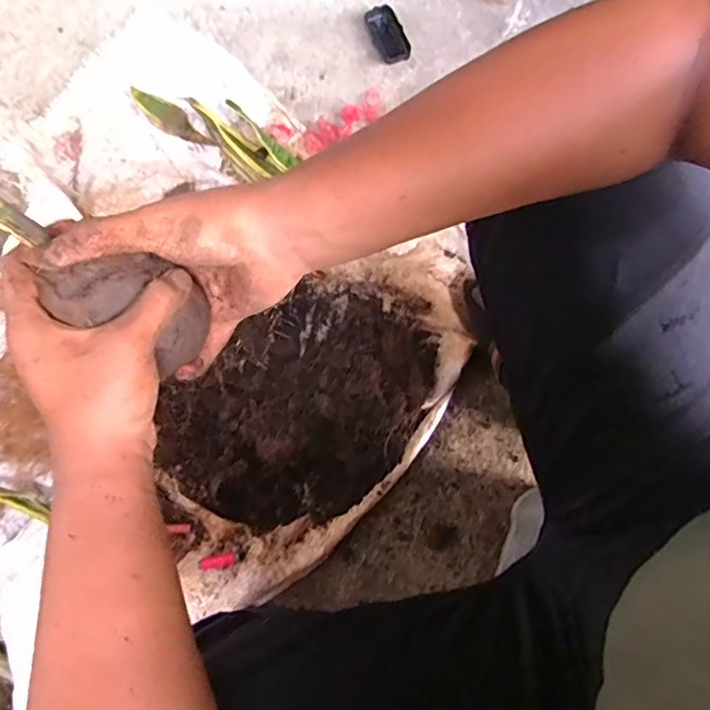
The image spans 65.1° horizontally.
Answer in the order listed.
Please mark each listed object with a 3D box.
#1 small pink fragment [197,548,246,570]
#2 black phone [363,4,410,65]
[{"bbox_3d":[-0.185,0.286,0.773,0.069,0.014,0.019,-15,77,-2],"label":"small pink fragment"},{"bbox_3d":[0.059,-0.564,0.971,0.058,0.012,0.113,-24,77,-4],"label":"black phone"}]

